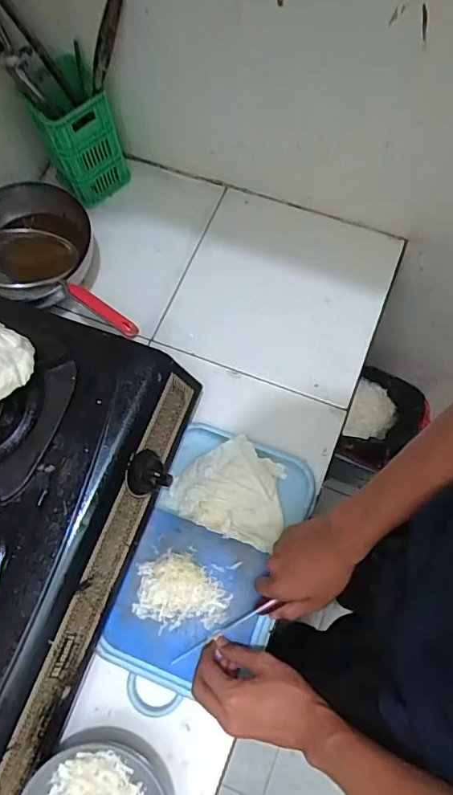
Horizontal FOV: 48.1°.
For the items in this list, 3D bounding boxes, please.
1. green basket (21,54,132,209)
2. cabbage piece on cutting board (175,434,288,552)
[{"bbox_3d":[-0.213,-0.378,0.733,0.090,0.154,0.101,-31,73,-8],"label":"green basket"},{"bbox_3d":[0.013,0.118,0.653,0.137,0.039,0.118,25,74,10],"label":"cabbage piece on cutting board"}]

